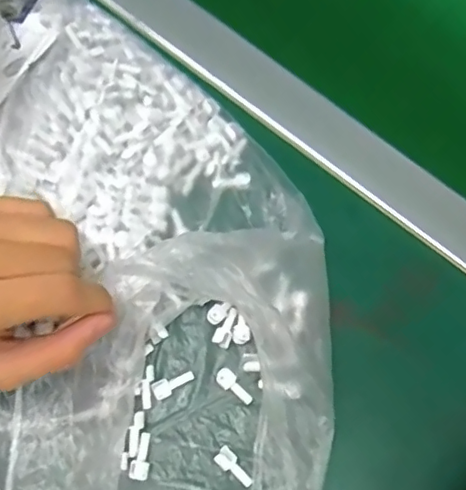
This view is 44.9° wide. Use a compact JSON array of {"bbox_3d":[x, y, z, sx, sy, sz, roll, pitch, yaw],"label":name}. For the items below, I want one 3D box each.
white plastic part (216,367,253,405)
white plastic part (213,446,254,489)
[{"bbox_3d":[0.001,0.079,0.315,0.010,0.006,0.024,-45,97,-12],"label":"white plastic part"},{"bbox_3d":[0.001,0.120,0.303,0.024,0.006,0.010,42,75,8],"label":"white plastic part"}]

